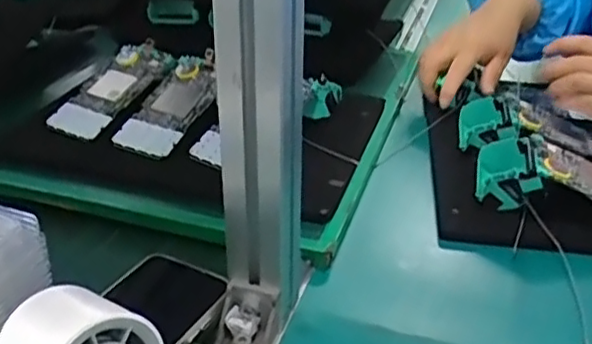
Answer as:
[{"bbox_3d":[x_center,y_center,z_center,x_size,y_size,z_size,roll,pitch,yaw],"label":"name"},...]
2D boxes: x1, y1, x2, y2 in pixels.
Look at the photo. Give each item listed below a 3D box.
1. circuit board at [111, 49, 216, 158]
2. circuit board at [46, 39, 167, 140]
[{"bbox_3d":[-0.118,-0.072,0.638,0.072,0.005,0.143,10,52,20],"label":"circuit board"},{"bbox_3d":[-0.191,-0.088,0.664,0.066,0.010,0.139,16,53,27],"label":"circuit board"}]

